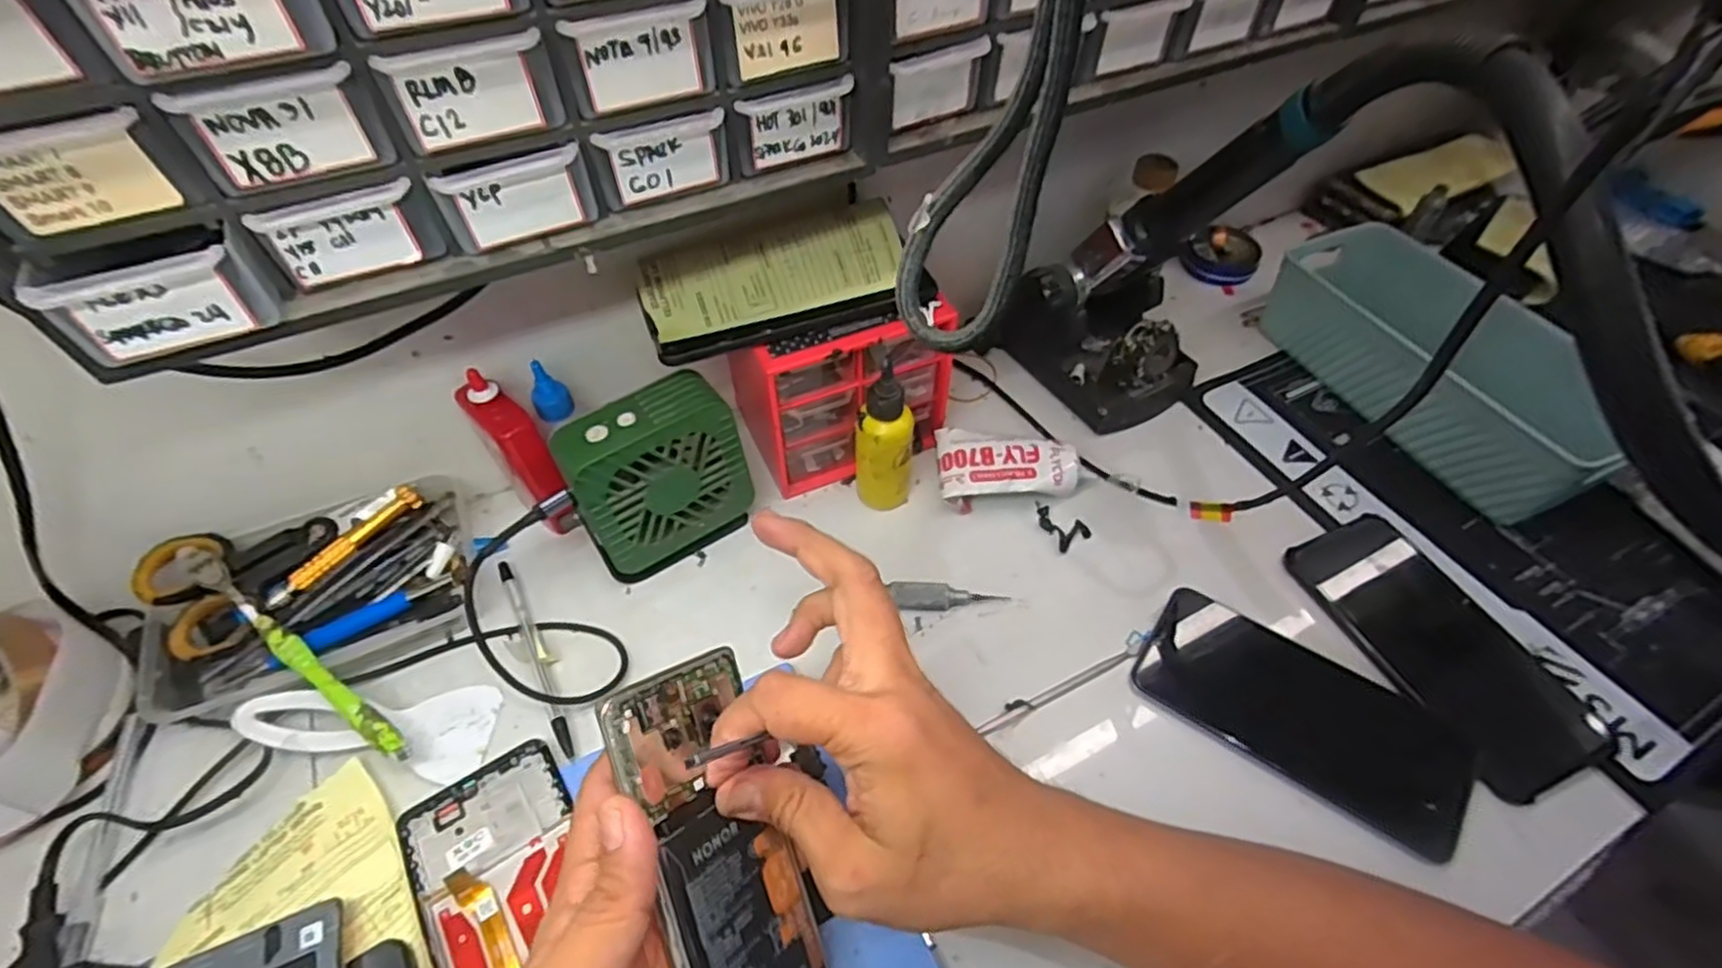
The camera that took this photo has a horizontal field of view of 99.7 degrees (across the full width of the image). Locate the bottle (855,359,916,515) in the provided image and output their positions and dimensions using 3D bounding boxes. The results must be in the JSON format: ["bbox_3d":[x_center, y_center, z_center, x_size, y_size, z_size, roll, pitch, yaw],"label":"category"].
[{"bbox_3d":[0.015,-0.028,0.460,0.036,0.112,0.030,1,50,2],"label":"bottle"}]

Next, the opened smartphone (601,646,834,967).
[{"bbox_3d":[-0.048,0.151,0.280,0.004,0.072,0.162,-22,83,27],"label":"opened smartphone"}]

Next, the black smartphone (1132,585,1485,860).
[{"bbox_3d":[0.239,0.124,0.395,0.164,0.013,0.075,29,56,23],"label":"black smartphone"}]

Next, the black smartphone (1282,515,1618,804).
[{"bbox_3d":[0.335,0.089,0.420,0.084,0.011,0.163,-18,52,-14],"label":"black smartphone"}]

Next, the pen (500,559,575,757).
[{"bbox_3d":[-0.188,0.097,0.419,0.007,0.013,0.144,-26,54,-20],"label":"pen"}]

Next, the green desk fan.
[{"bbox_3d":[-0.120,0.001,0.435,0.096,0.110,0.040,-32,56,-24],"label":"green desk fan"}]

